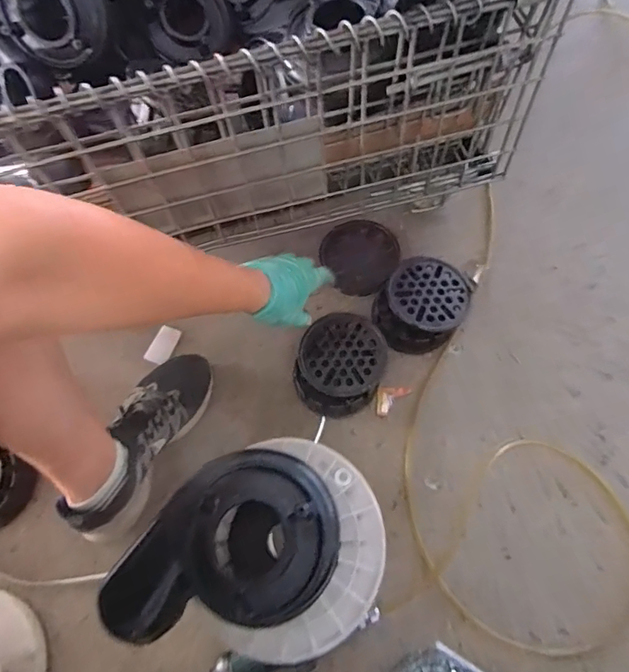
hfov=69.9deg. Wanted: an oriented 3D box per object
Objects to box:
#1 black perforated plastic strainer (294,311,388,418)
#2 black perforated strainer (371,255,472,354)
[{"bbox_3d":[0.039,0.044,0.711,0.140,0.049,0.163,10,70,7],"label":"black perforated plastic strainer"},{"bbox_3d":[0.171,-0.053,0.726,0.147,0.052,0.157,8,70,6],"label":"black perforated strainer"}]

